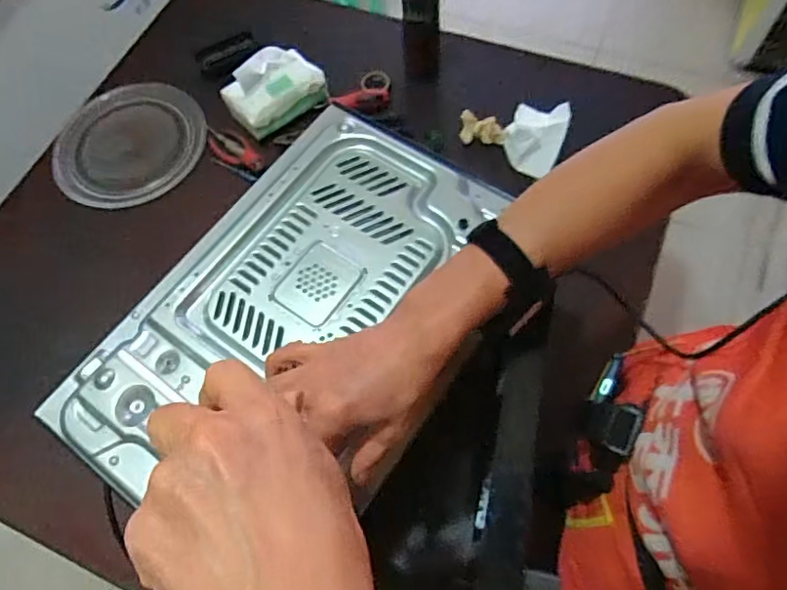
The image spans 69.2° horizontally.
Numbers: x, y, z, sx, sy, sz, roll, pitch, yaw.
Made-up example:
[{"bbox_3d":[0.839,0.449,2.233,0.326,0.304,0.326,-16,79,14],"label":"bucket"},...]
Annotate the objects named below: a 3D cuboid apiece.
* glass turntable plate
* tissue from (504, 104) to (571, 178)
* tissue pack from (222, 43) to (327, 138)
[{"bbox_3d":[-0.424,-0.252,0.925,0.230,0.020,0.219,2,67,-4],"label":"glass turntable plate"},{"bbox_3d":[0.217,-0.241,0.882,0.086,0.044,0.120,21,68,13],"label":"tissue"},{"bbox_3d":[-0.185,-0.326,0.889,0.148,0.078,0.088,-33,67,-12],"label":"tissue pack"}]

